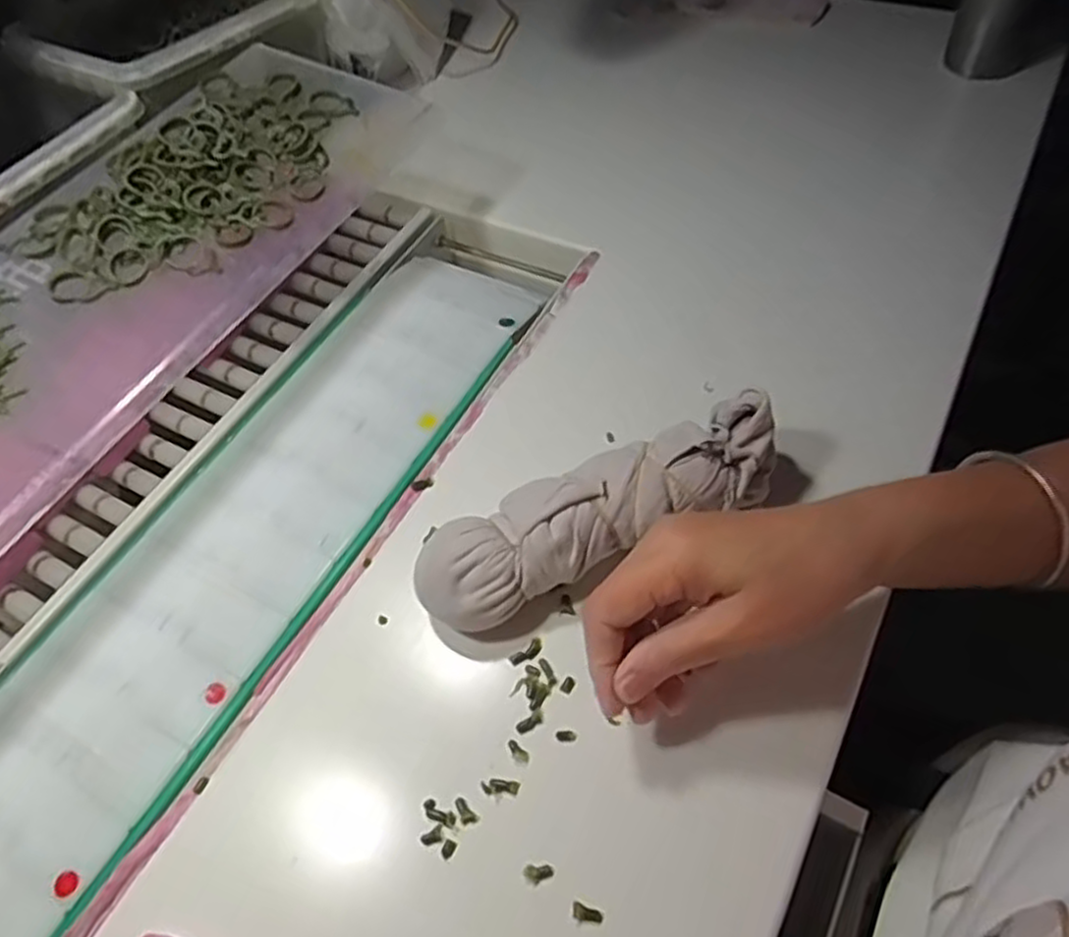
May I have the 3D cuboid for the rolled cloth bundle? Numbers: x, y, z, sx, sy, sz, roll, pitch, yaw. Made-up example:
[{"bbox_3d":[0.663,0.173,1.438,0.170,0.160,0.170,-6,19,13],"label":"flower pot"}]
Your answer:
[{"bbox_3d":[0.034,0.024,0.383,0.193,0.063,0.050,-23,57,-9],"label":"rolled cloth bundle"}]

